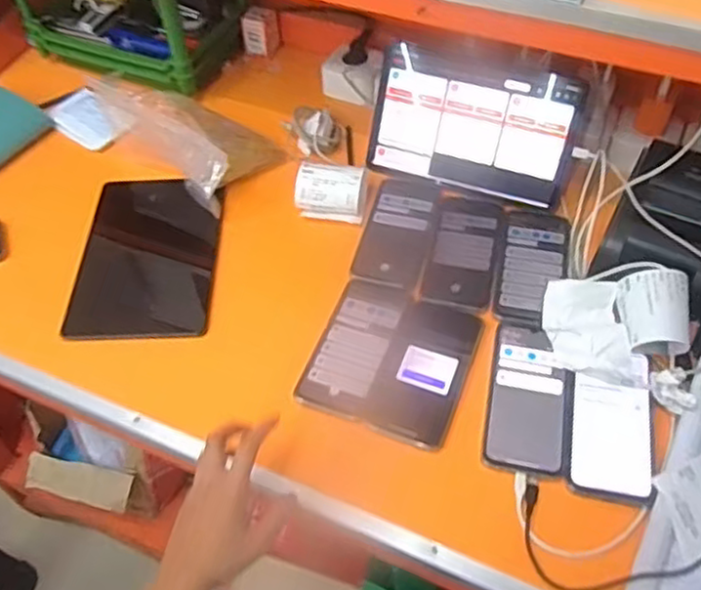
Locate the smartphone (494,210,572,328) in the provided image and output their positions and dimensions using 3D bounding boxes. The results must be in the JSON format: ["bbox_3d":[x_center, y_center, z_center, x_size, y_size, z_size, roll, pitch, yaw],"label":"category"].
[{"bbox_3d":[0.218,-0.037,0.821,0.075,0.012,0.180,10,52,11],"label":"smartphone"}]

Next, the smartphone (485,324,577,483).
[{"bbox_3d":[0.186,0.104,0.714,0.080,0.004,0.166,9,54,10],"label":"smartphone"}]

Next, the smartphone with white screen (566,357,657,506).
[{"bbox_3d":[0.262,0.128,0.690,0.081,0.014,0.155,11,55,12],"label":"smartphone with white screen"}]

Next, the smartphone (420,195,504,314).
[{"bbox_3d":[0.138,-0.055,0.839,0.080,0.013,0.179,10,54,10],"label":"smartphone"}]

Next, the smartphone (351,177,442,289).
[{"bbox_3d":[0.061,-0.083,0.863,0.080,0.014,0.180,12,55,12],"label":"smartphone"}]

